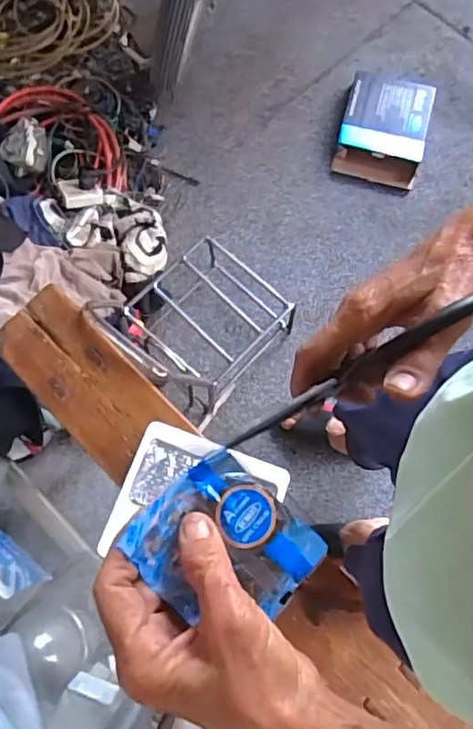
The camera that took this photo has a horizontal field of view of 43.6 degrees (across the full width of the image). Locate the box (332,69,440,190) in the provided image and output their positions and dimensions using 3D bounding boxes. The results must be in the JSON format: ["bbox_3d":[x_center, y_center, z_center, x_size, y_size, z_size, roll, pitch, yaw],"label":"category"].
[{"bbox_3d":[0.382,-0.615,1.519,0.215,0.060,0.323,14,75,5],"label":"box"}]

